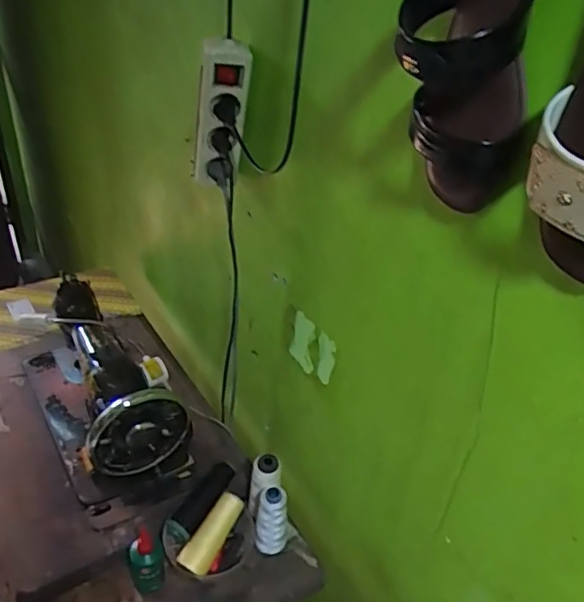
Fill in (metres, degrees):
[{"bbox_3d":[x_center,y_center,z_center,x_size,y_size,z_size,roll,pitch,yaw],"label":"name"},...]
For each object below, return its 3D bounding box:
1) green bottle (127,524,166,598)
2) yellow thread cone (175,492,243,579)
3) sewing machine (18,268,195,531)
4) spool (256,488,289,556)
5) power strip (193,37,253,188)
[{"bbox_3d":[-0.195,0.347,0.764,0.047,0.085,0.046,2,35,-2],"label":"green bottle"},{"bbox_3d":[-0.108,0.315,0.786,0.039,0.034,0.113,22,56,24],"label":"yellow thread cone"},{"bbox_3d":[-0.313,0.125,0.928,0.172,0.214,0.385,-19,42,-29],"label":"sewing machine"},{"bbox_3d":[-0.028,0.313,0.814,0.045,0.117,0.040,2,35,-3],"label":"spool"},{"bbox_3d":[-0.091,-0.225,0.731,0.061,0.204,0.051,-11,58,-20],"label":"power strip"}]

